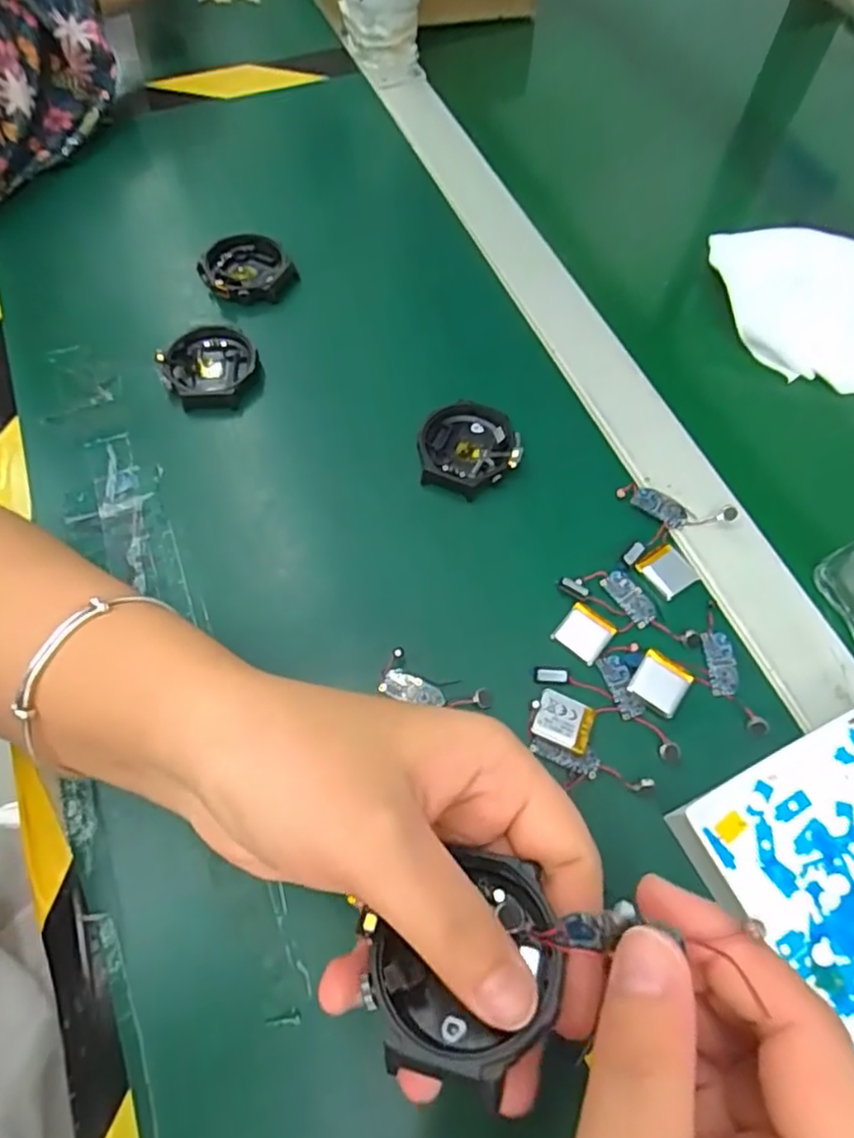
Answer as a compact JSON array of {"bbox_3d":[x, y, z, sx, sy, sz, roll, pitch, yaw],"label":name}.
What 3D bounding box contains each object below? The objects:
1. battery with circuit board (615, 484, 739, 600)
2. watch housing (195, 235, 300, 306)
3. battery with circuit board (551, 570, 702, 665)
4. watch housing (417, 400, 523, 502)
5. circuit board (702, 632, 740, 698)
[{"bbox_3d":[0.111,-0.018,0.308,0.051,0.009,0.054,31,68,15],"label":"battery with circuit board"},{"bbox_3d":[-0.107,-0.177,0.385,0.047,0.014,0.047,0,64,0],"label":"watch housing"},{"bbox_3d":[0.086,0.019,0.291,0.061,0.004,0.041,-10,64,-5],"label":"battery with circuit board"},{"bbox_3d":[0.019,-0.062,0.329,0.053,0.011,0.049,0,64,0],"label":"watch housing"},{"bbox_3d":[0.129,0.041,0.282,0.013,0.004,0.028,-1,64,0],"label":"circuit board"}]

